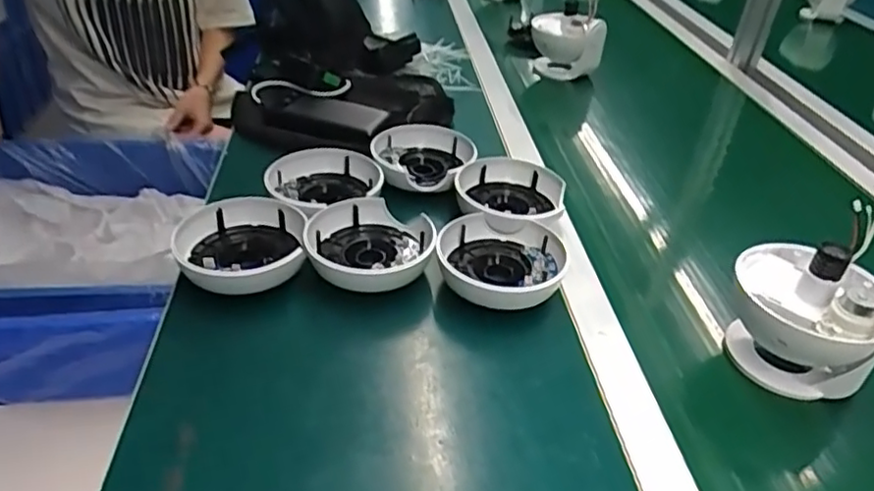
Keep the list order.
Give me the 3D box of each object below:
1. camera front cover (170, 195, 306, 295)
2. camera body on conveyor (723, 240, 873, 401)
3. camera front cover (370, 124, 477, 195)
[{"bbox_3d":[-0.176,-0.004,0.583,0.114,0.044,0.119,-19,54,-21],"label":"camera front cover"},{"bbox_3d":[0.299,0.053,0.528,0.108,0.113,0.114,3,49,-4],"label":"camera body on conveyor"},{"bbox_3d":[-0.014,-0.102,0.754,0.120,0.050,0.123,4,34,1],"label":"camera front cover"}]

